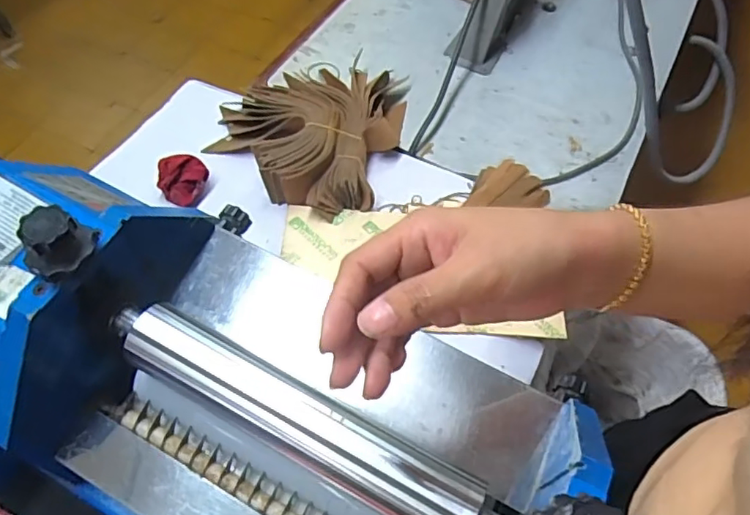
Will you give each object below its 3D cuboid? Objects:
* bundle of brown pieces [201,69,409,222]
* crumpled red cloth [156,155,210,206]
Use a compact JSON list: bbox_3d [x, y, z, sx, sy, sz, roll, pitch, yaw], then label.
[{"bbox_3d":[-0.085,-0.181,0.735,0.225,0.062,0.251,18,59,6],"label":"bundle of brown pieces"},{"bbox_3d":[-0.232,-0.096,0.686,0.061,0.040,0.059,24,60,10],"label":"crumpled red cloth"}]

